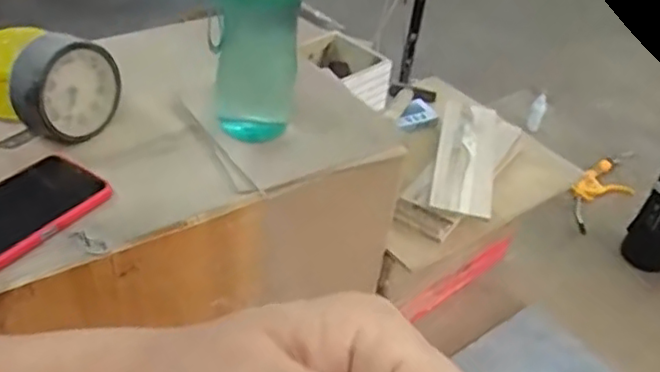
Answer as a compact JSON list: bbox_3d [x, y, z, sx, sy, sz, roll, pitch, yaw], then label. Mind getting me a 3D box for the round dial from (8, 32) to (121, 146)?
[{"bbox_3d":[-0.240,-0.091,0.601,0.043,0.092,0.101,17,40,13],"label":"round dial"}]

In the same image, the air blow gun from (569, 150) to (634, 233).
[{"bbox_3d":[0.524,0.003,1.229,0.261,0.026,0.084,-26,49,-33],"label":"air blow gun"}]

